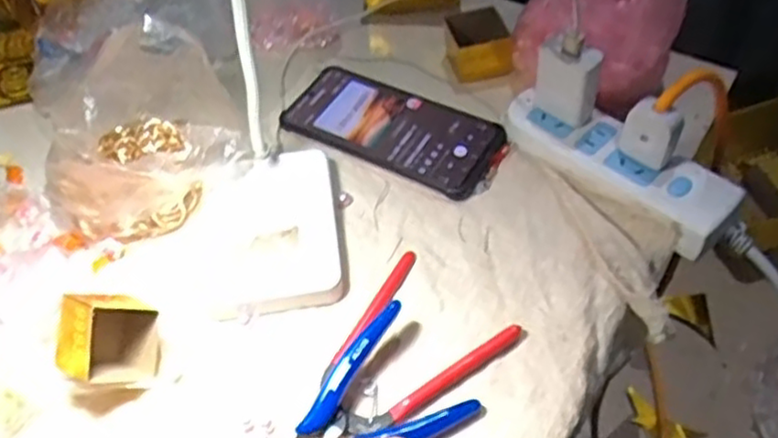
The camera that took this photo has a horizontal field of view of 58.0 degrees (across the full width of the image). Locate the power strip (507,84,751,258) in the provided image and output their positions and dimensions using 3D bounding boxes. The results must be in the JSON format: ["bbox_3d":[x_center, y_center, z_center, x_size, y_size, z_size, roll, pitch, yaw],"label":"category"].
[{"bbox_3d":[0.155,-0.039,0.485,0.163,0.027,0.053,36,64,28],"label":"power strip"}]

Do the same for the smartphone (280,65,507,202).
[{"bbox_3d":[0.001,-0.072,0.533,0.163,0.013,0.078,23,58,21],"label":"smartphone"}]

